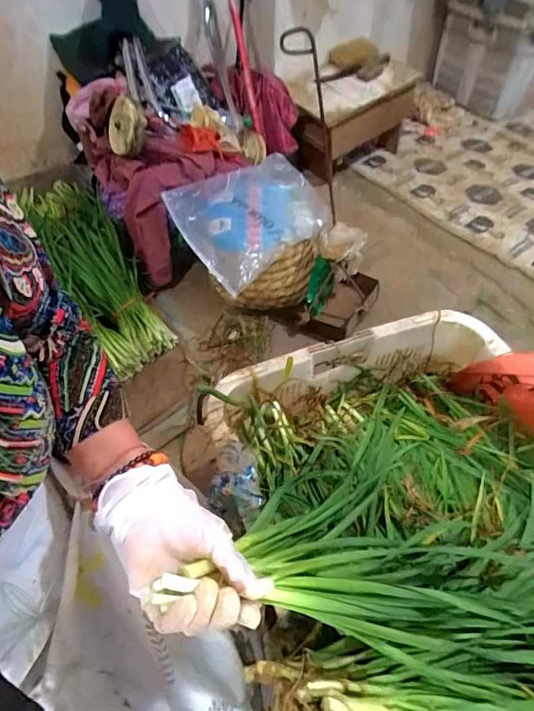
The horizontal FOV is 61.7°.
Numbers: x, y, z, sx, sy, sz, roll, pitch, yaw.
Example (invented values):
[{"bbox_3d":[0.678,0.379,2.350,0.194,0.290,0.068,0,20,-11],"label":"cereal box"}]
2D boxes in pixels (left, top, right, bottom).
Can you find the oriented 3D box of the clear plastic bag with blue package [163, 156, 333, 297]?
[{"bbox_3d":[-0.018,-0.355,1.162,0.290,0.154,0.407,35,58,24],"label":"clear plastic bag with blue package"}]

